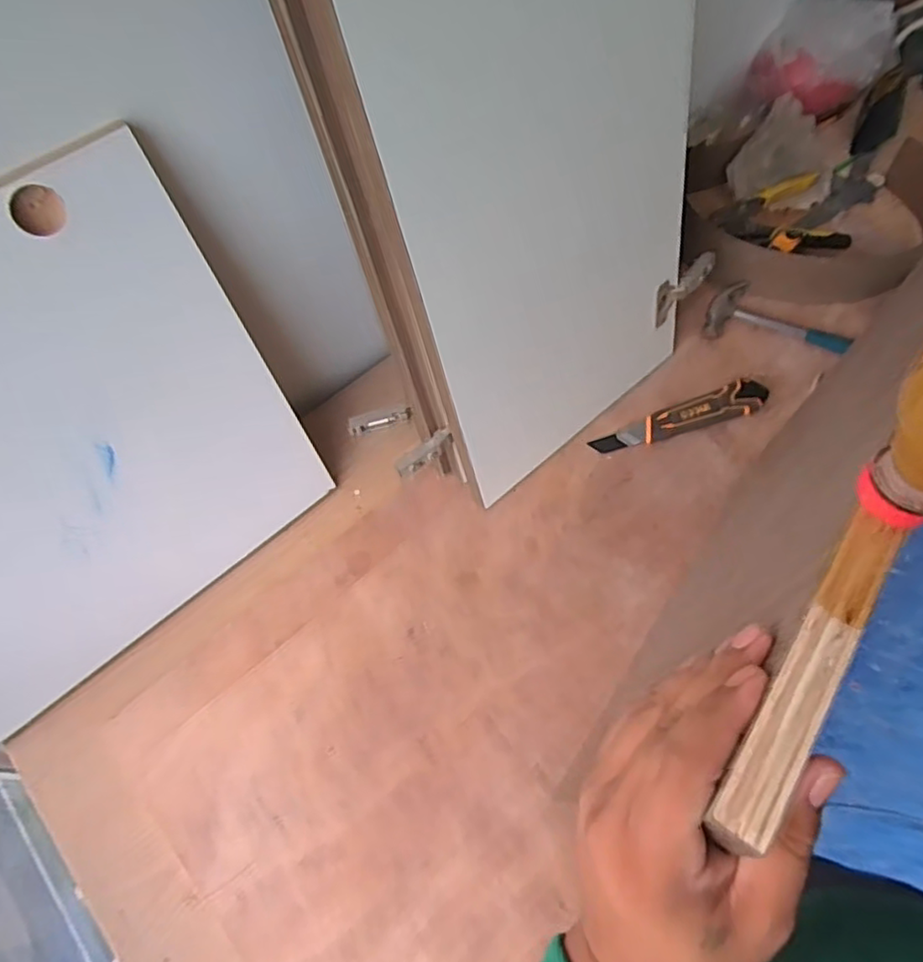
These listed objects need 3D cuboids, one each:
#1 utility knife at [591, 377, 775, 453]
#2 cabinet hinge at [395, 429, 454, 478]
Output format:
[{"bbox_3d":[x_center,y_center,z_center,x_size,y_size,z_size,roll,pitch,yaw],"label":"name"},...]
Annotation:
[{"bbox_3d":[0.281,-0.077,0.820,0.228,0.027,0.044,-20,65,-7],"label":"utility knife"},{"bbox_3d":[-0.039,-0.029,0.686,0.069,0.015,0.019,-34,67,-13],"label":"cabinet hinge"}]

